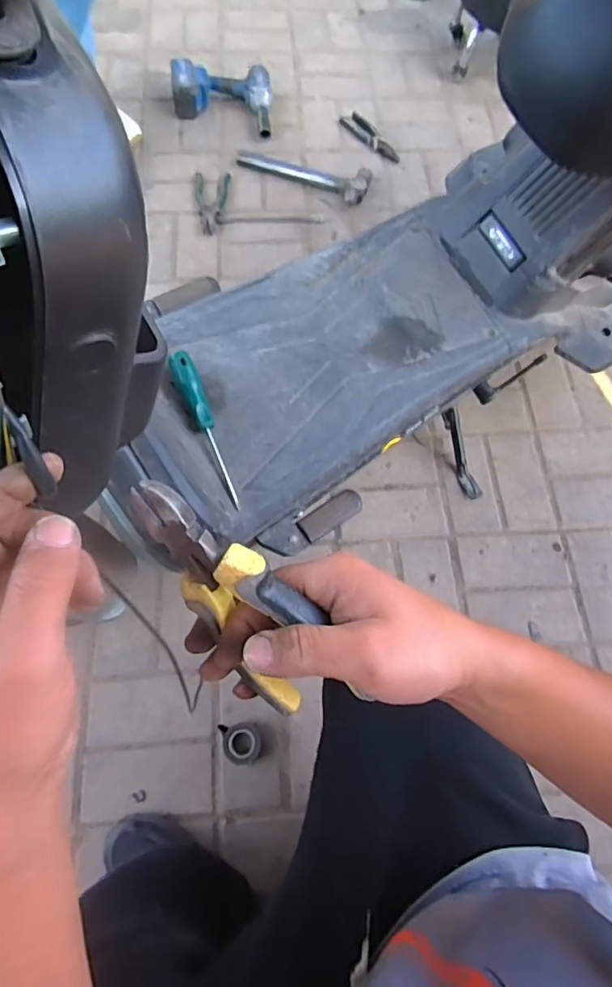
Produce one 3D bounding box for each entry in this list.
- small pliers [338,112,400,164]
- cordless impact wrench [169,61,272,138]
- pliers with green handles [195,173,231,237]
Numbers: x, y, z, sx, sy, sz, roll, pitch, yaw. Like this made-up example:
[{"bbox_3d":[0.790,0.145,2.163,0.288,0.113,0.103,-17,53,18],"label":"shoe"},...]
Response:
[{"bbox_3d":[0.156,-0.876,1.288,0.060,0.011,0.189,-33,74,-14],"label":"small pliers"},{"bbox_3d":[-0.201,-0.954,1.269,0.230,0.095,0.164,2,69,-2],"label":"cordless impact wrench"},{"bbox_3d":[-0.212,-0.660,1.189,0.078,0.011,0.186,-3,69,-4],"label":"pliers with green handles"}]

